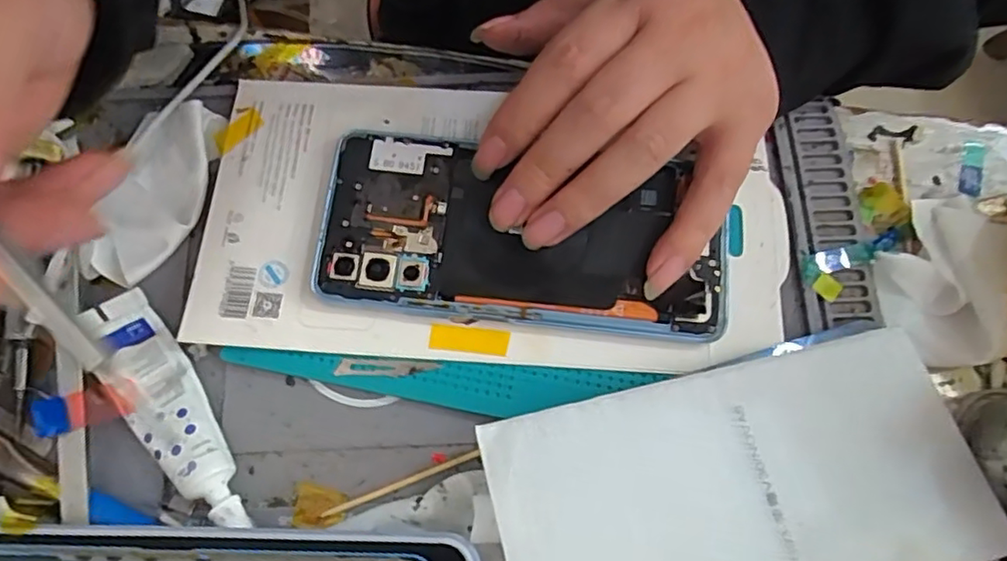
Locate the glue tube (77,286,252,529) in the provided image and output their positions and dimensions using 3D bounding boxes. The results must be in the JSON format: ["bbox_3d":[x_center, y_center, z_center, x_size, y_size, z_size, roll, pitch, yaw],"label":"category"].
[{"bbox_3d":[-0.126,0.050,0.229,0.027,0.015,0.097,-33,76,-9],"label":"glue tube"}]

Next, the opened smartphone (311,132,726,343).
[{"bbox_3d":[0.007,-0.016,0.244,0.158,0.007,0.072,12,74,4],"label":"opened smartphone"}]

